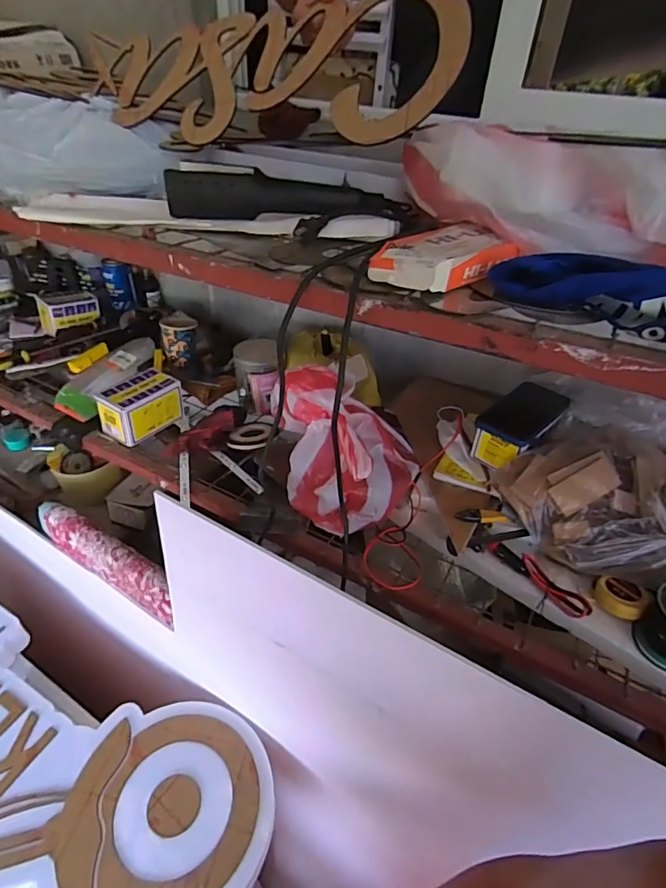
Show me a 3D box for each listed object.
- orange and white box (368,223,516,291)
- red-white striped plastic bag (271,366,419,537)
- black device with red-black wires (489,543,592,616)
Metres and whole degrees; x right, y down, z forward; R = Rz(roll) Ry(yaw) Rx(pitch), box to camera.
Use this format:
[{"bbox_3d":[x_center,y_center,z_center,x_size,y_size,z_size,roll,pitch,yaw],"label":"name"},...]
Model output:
[{"bbox_3d":[0.113,-0.180,0.457,0.083,0.028,0.152,33,46,32],"label":"orange and white box"},{"bbox_3d":[0.016,0.008,0.714,0.205,0.166,0.172,18,39,18],"label":"red-white striped plastic bag"},{"bbox_3d":[0.262,0.167,0.610,0.022,0.021,0.136,-22,45,-30],"label":"black device with red-black wires"}]

